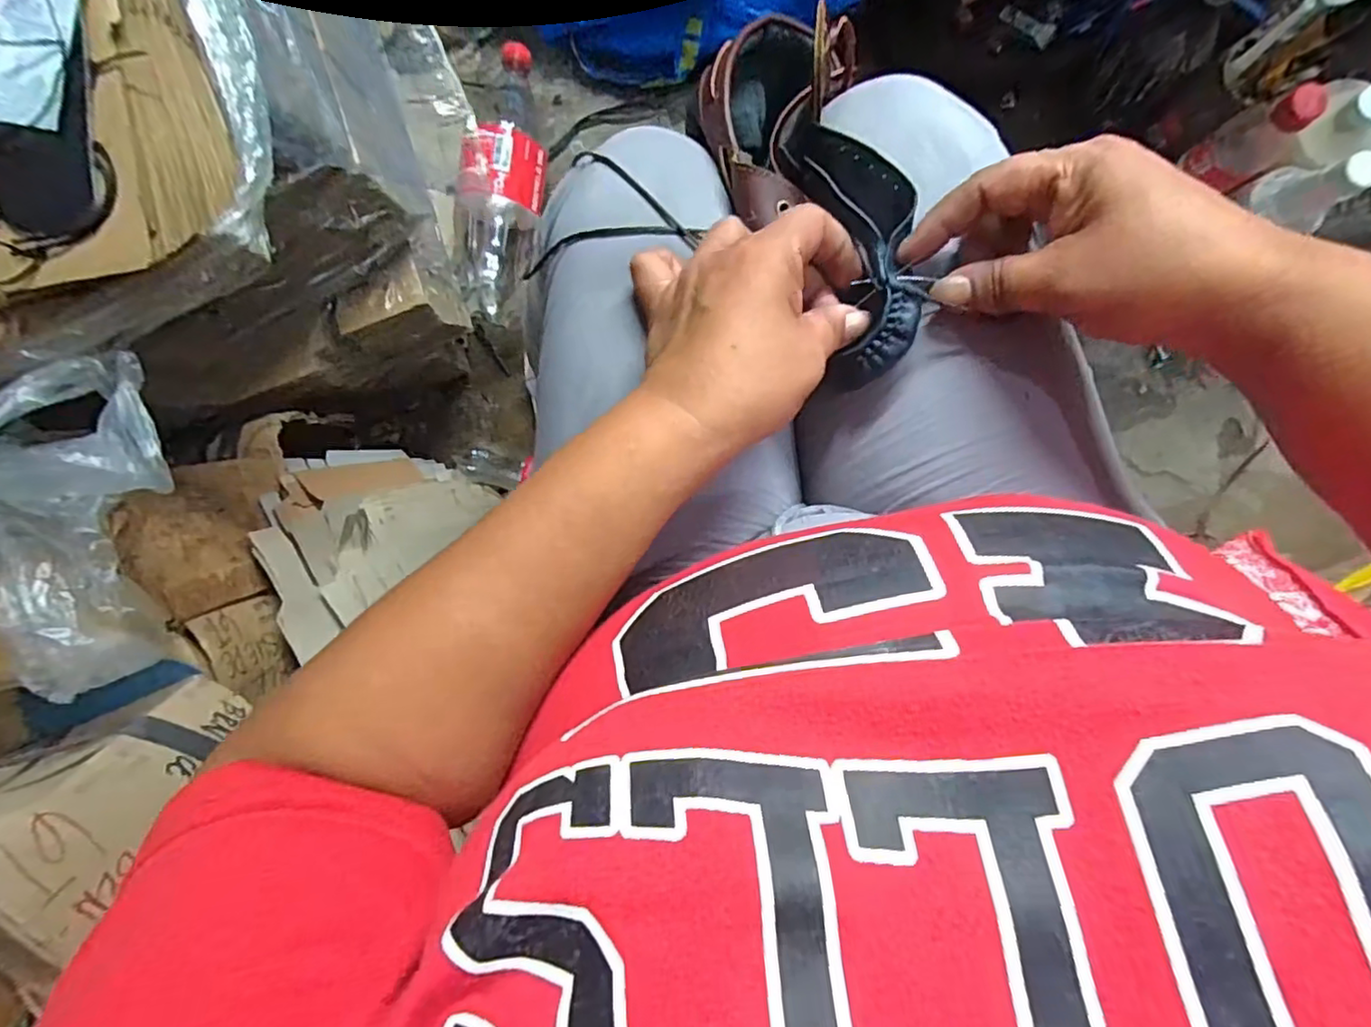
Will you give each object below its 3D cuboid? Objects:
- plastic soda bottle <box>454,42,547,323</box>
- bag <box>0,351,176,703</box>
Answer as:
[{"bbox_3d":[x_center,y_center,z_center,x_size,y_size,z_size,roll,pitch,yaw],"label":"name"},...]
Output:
[{"bbox_3d":[-0.209,-0.374,0.708,0.085,0.088,0.288,15,94,5],"label":"plastic soda bottle"},{"bbox_3d":[-0.375,0.019,0.341,0.186,0.085,0.174,-14,91,6],"label":"bag"}]

